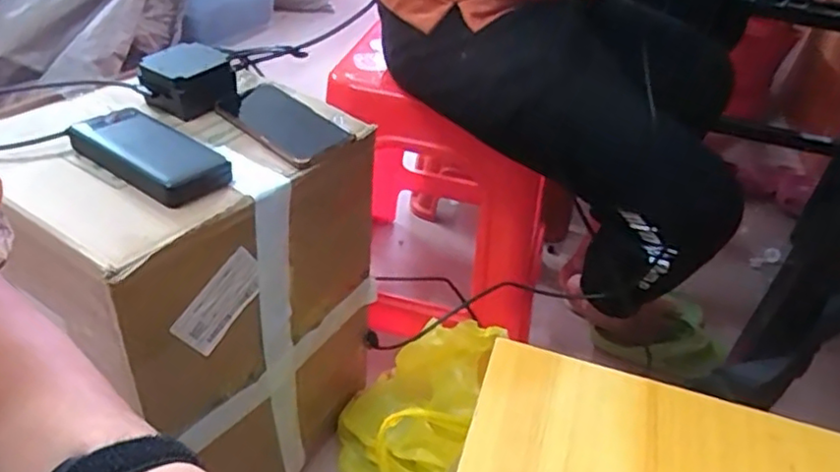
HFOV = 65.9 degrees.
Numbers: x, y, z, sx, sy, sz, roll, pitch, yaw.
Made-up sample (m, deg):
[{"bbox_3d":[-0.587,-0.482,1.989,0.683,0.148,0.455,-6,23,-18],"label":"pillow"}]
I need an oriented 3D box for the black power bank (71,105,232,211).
[{"bbox_3d":[-0.257,-0.080,0.608,0.163,0.025,0.072,25,42,24],"label":"black power bank"}]

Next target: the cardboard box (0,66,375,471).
[{"bbox_3d":[-0.224,0.075,0.760,0.225,0.440,0.342,29,44,27],"label":"cardboard box"}]

